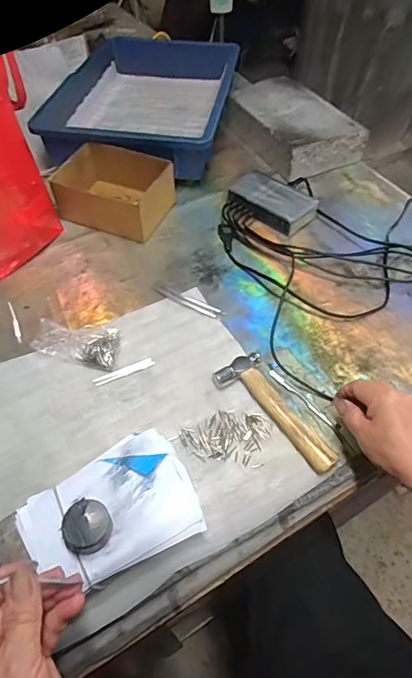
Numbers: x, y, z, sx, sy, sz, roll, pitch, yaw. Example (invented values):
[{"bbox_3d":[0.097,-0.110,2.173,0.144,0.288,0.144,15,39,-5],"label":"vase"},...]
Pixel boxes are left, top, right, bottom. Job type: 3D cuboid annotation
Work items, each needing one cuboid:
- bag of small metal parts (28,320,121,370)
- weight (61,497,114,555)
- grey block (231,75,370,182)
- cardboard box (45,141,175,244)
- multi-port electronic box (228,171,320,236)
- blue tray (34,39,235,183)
[{"bbox_3d":[-0.154,0.000,0.519,0.097,0.043,0.059,1,55,-2],"label":"bag of small metal parts"},{"bbox_3d":[-0.099,0.158,0.369,0.037,0.024,0.043,-10,54,-7],"label":"weight"},{"bbox_3d":[0.156,-0.391,0.808,0.145,0.062,0.242,-26,57,-18],"label":"grey block"},{"bbox_3d":[-0.138,-0.225,0.669,0.158,0.067,0.112,15,54,11],"label":"cardboard box"},{"bbox_3d":[0.102,-0.214,0.687,0.132,0.034,0.080,29,58,20],"label":"multi-port electronic box"},{"bbox_3d":[-0.106,-0.444,0.823,0.285,0.091,0.404,7,53,5],"label":"blue tray"}]

